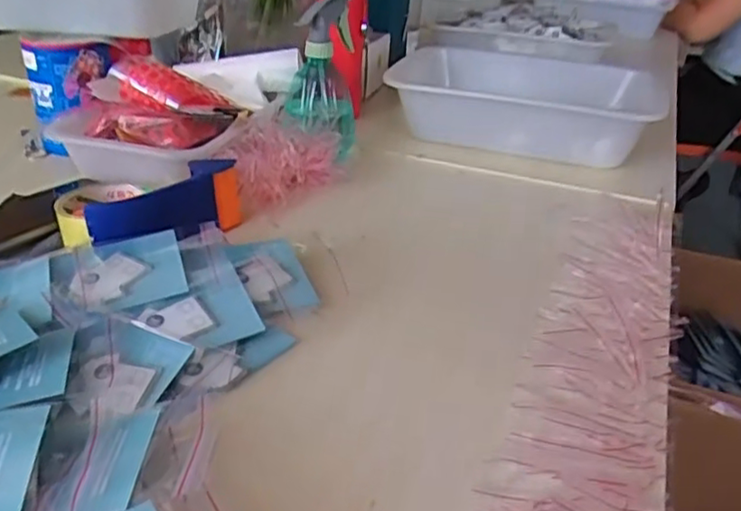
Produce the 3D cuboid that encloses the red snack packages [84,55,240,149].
[{"bbox_3d":[-0.224,-0.160,0.670,0.162,0.059,0.105,9,30,8],"label":"red snack packages"}]

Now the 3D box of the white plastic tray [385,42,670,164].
[{"bbox_3d":[0.203,-0.220,0.895,0.344,0.074,0.308,8,30,6],"label":"white plastic tray"}]

